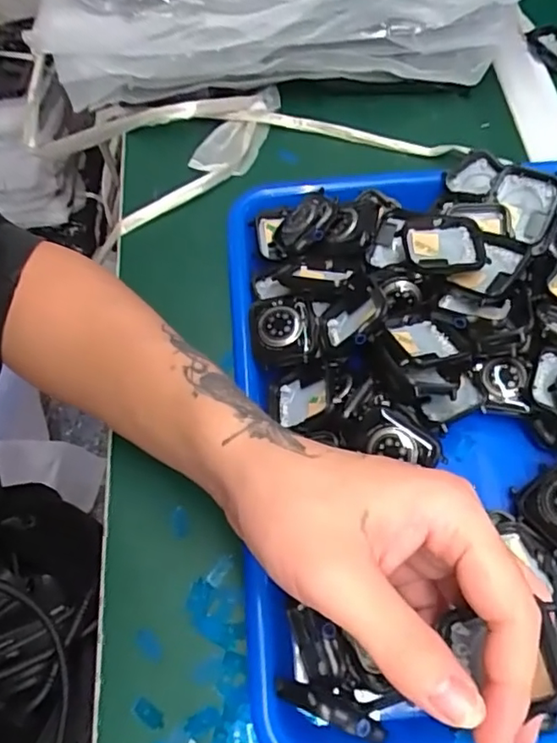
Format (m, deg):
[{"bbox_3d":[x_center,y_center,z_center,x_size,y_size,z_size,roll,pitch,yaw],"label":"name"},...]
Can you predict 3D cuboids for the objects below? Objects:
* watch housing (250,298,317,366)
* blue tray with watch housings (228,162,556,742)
[{"bbox_3d":[0.003,-0.023,0.330,0.037,0.009,0.039,-2,63,2],"label":"watch housing"},{"bbox_3d":[0.102,0.016,0.317,0.248,0.058,0.326,-5,63,1],"label":"blue tray with watch housings"}]

